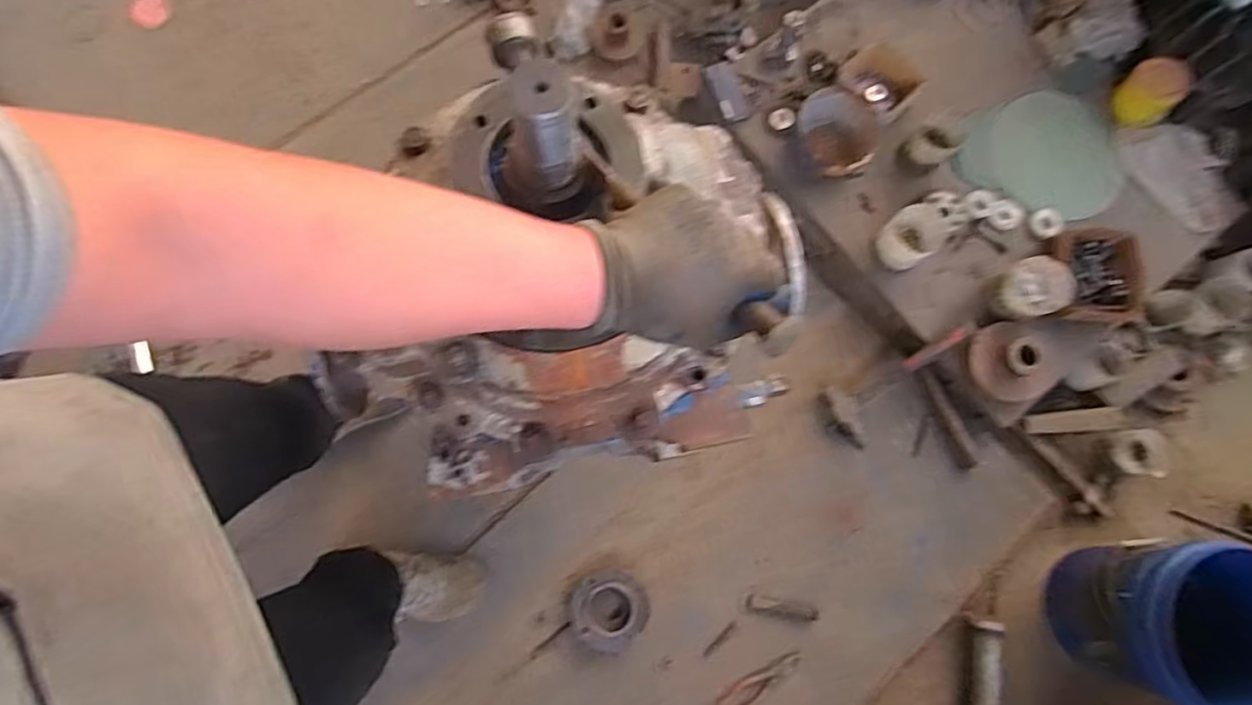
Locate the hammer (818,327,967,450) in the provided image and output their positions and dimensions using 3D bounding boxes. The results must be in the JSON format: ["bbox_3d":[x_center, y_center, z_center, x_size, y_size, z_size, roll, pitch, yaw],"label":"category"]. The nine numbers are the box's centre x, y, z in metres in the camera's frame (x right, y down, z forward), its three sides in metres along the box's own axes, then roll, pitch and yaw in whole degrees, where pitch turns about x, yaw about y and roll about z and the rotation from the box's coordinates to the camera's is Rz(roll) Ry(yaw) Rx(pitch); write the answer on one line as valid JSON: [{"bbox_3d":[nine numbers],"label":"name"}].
[{"bbox_3d":[0.565,0.070,1.369,0.324,0.087,0.134,-29,81,-6],"label":"hammer"}]

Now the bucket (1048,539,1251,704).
[{"bbox_3d":[1.010,0.492,1.205,0.312,0.279,0.289,0,79,-1],"label":"bucket"}]

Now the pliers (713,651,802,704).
[{"bbox_3d":[0.260,0.643,1.295,0.189,0.011,0.051,-33,81,-7],"label":"pliers"}]

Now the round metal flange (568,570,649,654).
[{"bbox_3d":[-0.034,0.502,1.303,0.153,0.043,0.144,0,79,-1],"label":"round metal flange"}]

